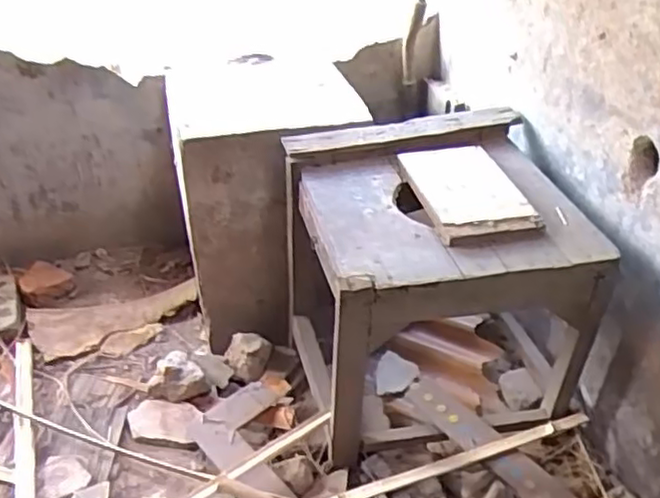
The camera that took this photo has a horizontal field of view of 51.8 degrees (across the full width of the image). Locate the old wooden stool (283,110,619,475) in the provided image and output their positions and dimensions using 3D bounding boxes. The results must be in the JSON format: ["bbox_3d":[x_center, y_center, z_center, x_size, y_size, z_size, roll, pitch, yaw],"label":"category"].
[{"bbox_3d":[0.166,0.069,1.202,0.437,0.448,0.422,-7,35,-7],"label":"old wooden stool"}]

